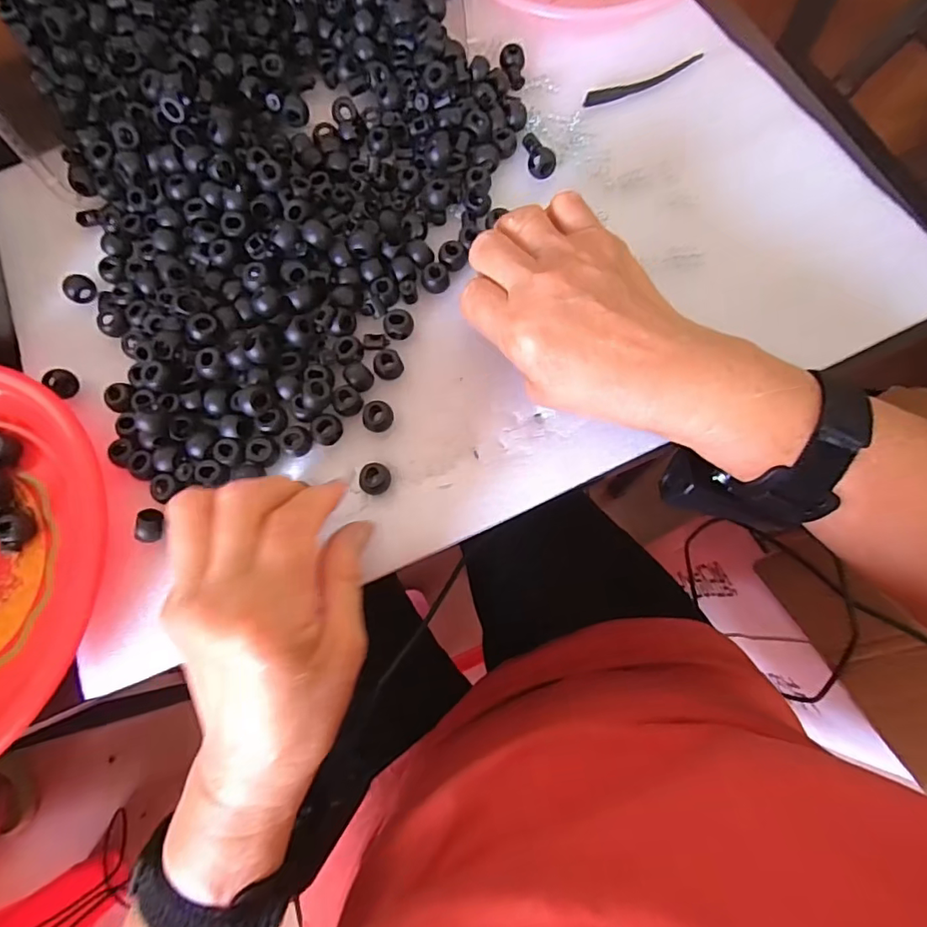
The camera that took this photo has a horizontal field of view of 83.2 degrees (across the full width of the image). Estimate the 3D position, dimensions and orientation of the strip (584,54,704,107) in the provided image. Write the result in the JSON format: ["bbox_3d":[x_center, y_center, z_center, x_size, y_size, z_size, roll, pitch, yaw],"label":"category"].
[{"bbox_3d":[0.123,-0.258,0.354,0.085,0.004,0.011,-19,82,-2],"label":"strip"}]

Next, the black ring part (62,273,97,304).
[{"bbox_3d":[-0.243,-0.111,0.332,0.015,0.014,0.017,36,81,5],"label":"black ring part"}]

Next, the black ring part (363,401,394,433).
[{"bbox_3d":[-0.048,-0.027,0.298,0.017,0.013,0.015,-24,81,-5],"label":"black ring part"}]

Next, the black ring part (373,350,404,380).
[{"bbox_3d":[-0.043,-0.058,0.303,0.015,0.013,0.016,0,79,-1],"label":"black ring part"}]

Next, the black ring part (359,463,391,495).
[{"bbox_3d":[-0.049,0.009,0.292,0.016,0.012,0.017,-8,80,-3],"label":"black ring part"}]

